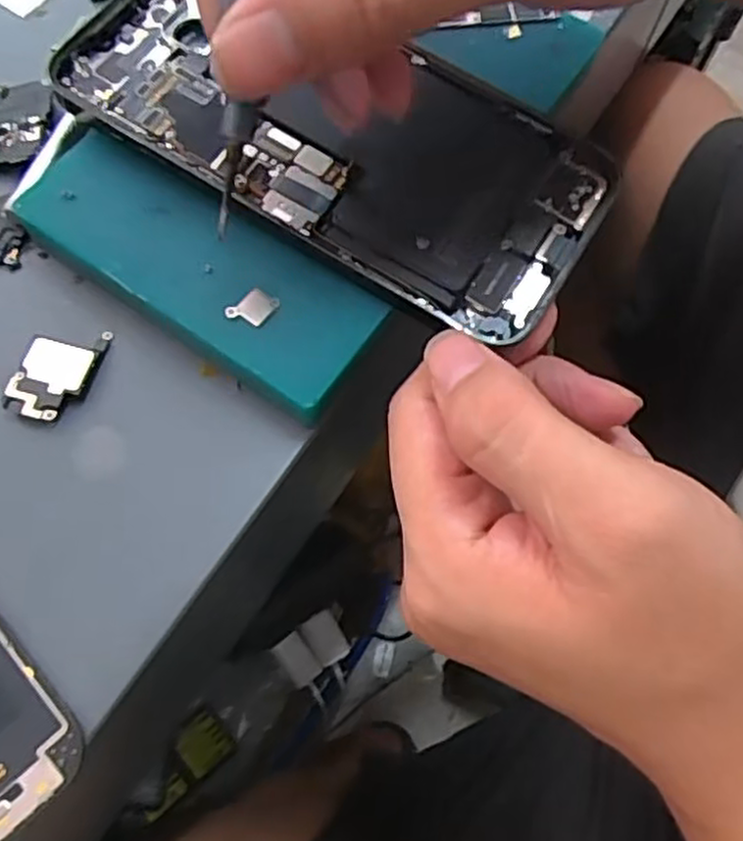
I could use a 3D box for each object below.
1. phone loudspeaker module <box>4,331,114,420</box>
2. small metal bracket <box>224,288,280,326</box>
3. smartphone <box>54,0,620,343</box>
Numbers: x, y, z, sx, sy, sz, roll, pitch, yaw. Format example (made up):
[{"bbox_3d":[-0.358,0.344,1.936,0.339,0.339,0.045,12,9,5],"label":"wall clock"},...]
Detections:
[{"bbox_3d":[-0.089,-0.014,0.206,0.020,0.004,0.030,16,68,5],"label":"phone loudspeaker module"},{"bbox_3d":[-0.032,-0.031,0.198,0.009,0.004,0.013,40,72,14],"label":"small metal bracket"},{"bbox_3d":[-0.012,-0.083,0.215,0.159,0.006,0.077,25,69,6],"label":"smartphone"}]

